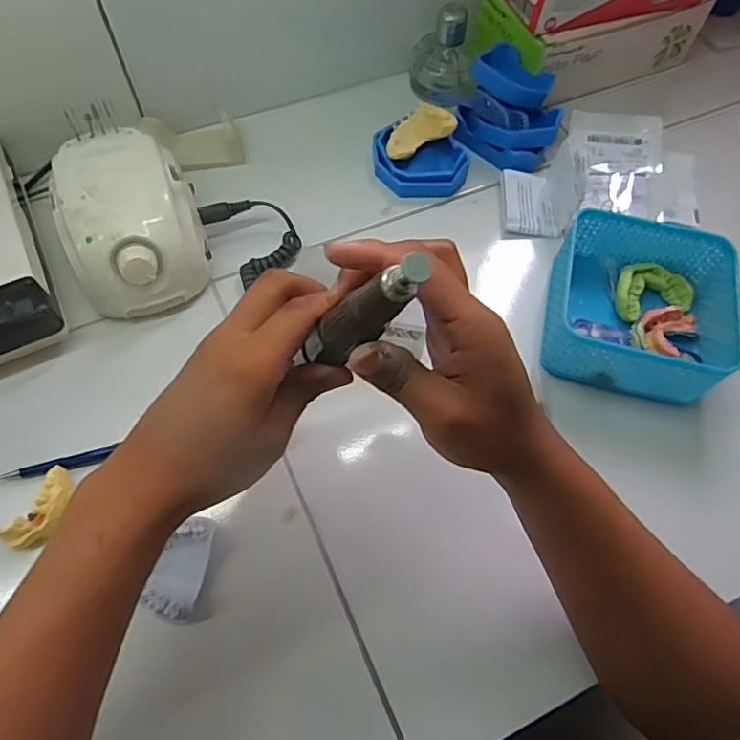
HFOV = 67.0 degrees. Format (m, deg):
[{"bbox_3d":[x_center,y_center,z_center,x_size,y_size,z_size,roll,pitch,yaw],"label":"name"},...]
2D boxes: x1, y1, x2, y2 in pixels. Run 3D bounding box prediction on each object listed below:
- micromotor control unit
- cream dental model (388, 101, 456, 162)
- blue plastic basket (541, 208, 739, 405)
[{"bbox_3d":[-0.196,-0.122,0.461,0.108,0.075,0.134,-16,64,-10],"label":"micromotor control unit"},{"bbox_3d":[0.048,-0.234,0.544,0.068,0.022,0.047,-22,52,14],"label":"cream dental model"},{"bbox_3d":[0.216,-0.051,0.457,0.136,0.062,0.136,14,63,5],"label":"blue plastic basket"}]

